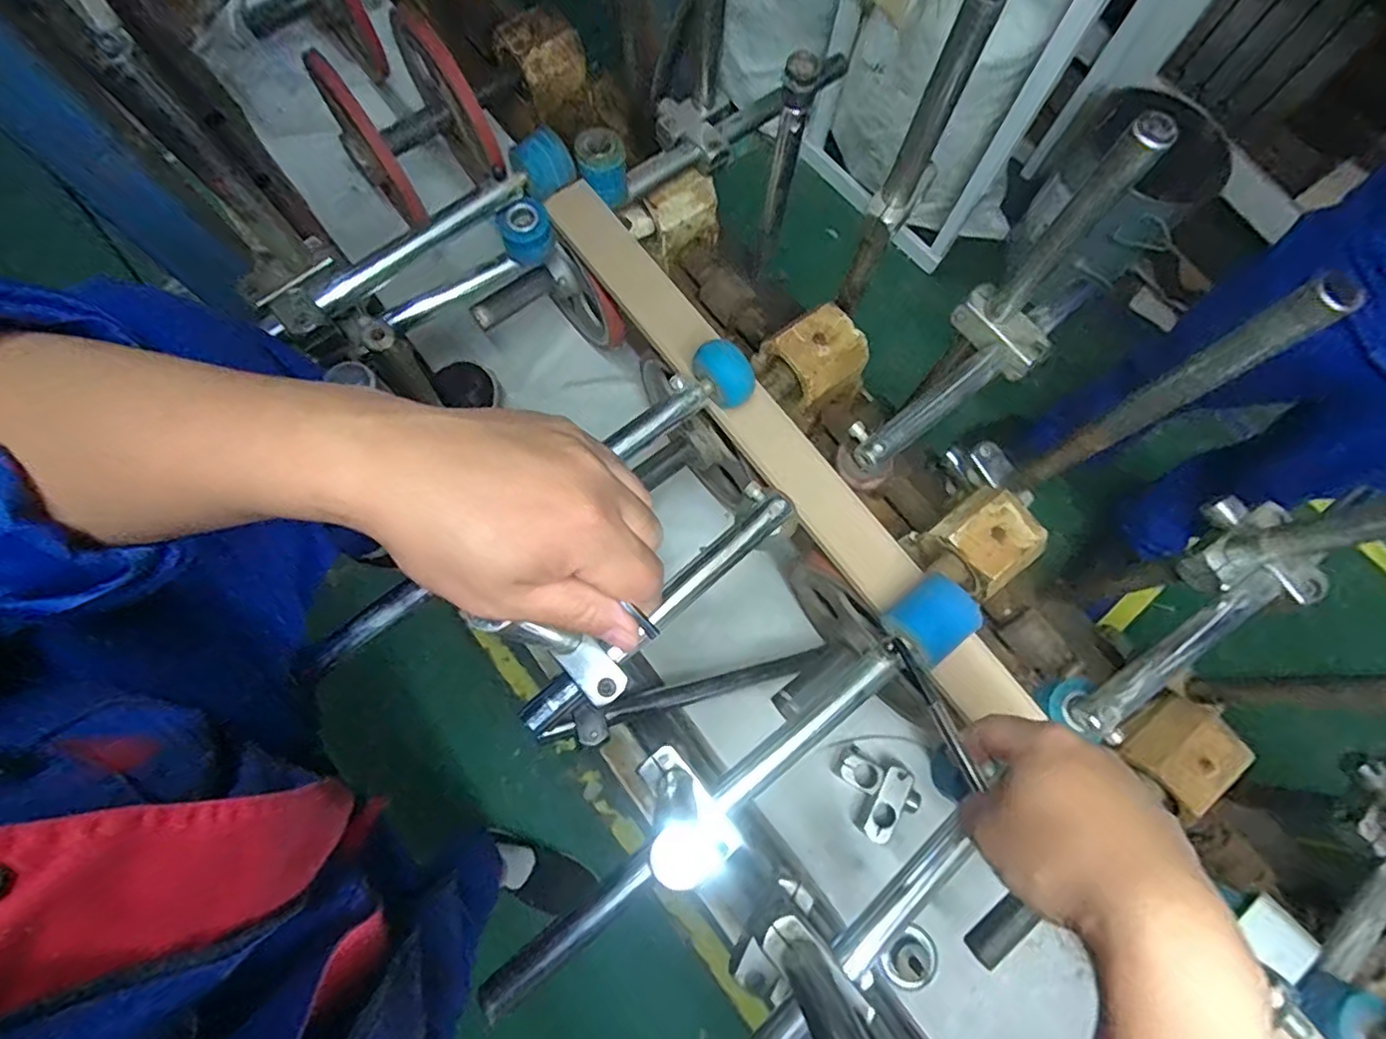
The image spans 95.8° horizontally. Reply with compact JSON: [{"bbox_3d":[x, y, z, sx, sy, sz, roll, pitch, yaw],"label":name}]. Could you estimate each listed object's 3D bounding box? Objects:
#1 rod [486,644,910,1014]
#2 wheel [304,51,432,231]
[{"bbox_3d":[0.010,0.200,0.426,0.346,0.019,0.023,-37,79,-10],"label":"rod"},{"bbox_3d":[-0.380,-0.434,0.726,0.041,0.149,0.154,-33,78,-9],"label":"wheel"}]

